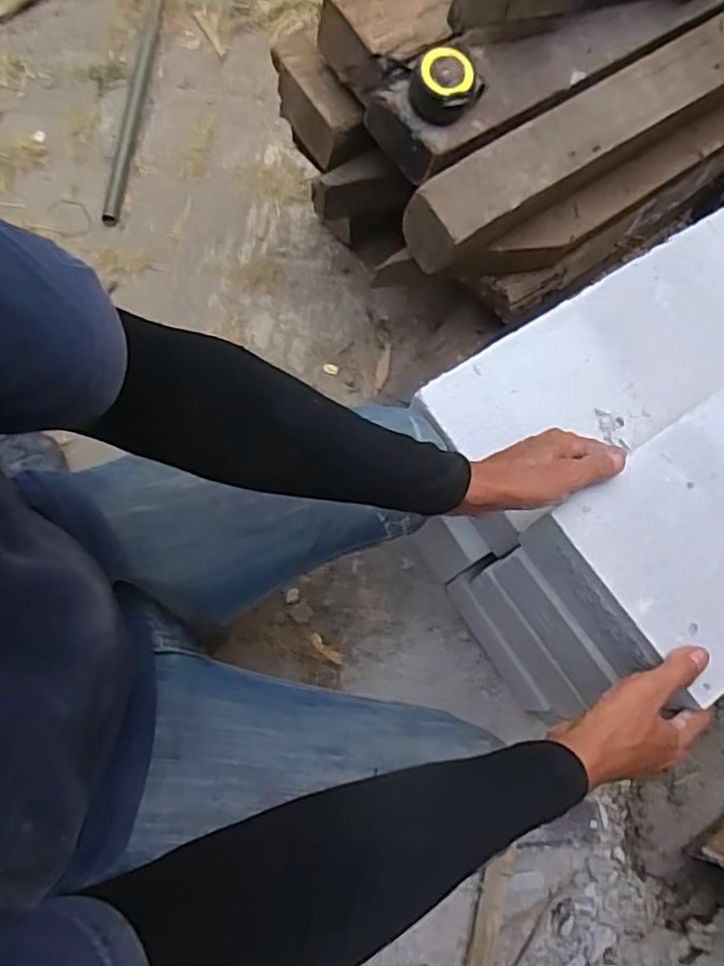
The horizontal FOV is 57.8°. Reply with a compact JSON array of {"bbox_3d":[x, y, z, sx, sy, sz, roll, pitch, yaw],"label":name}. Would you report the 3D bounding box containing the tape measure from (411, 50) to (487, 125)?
[{"bbox_3d":[0.090,-0.422,0.700,0.077,0.047,0.060,7,70,2],"label":"tape measure"}]

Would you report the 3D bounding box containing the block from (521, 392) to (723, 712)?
[{"bbox_3d":[0.321,0.035,0.589,0.291,0.070,0.191,-34,74,-12],"label":"block"}]

